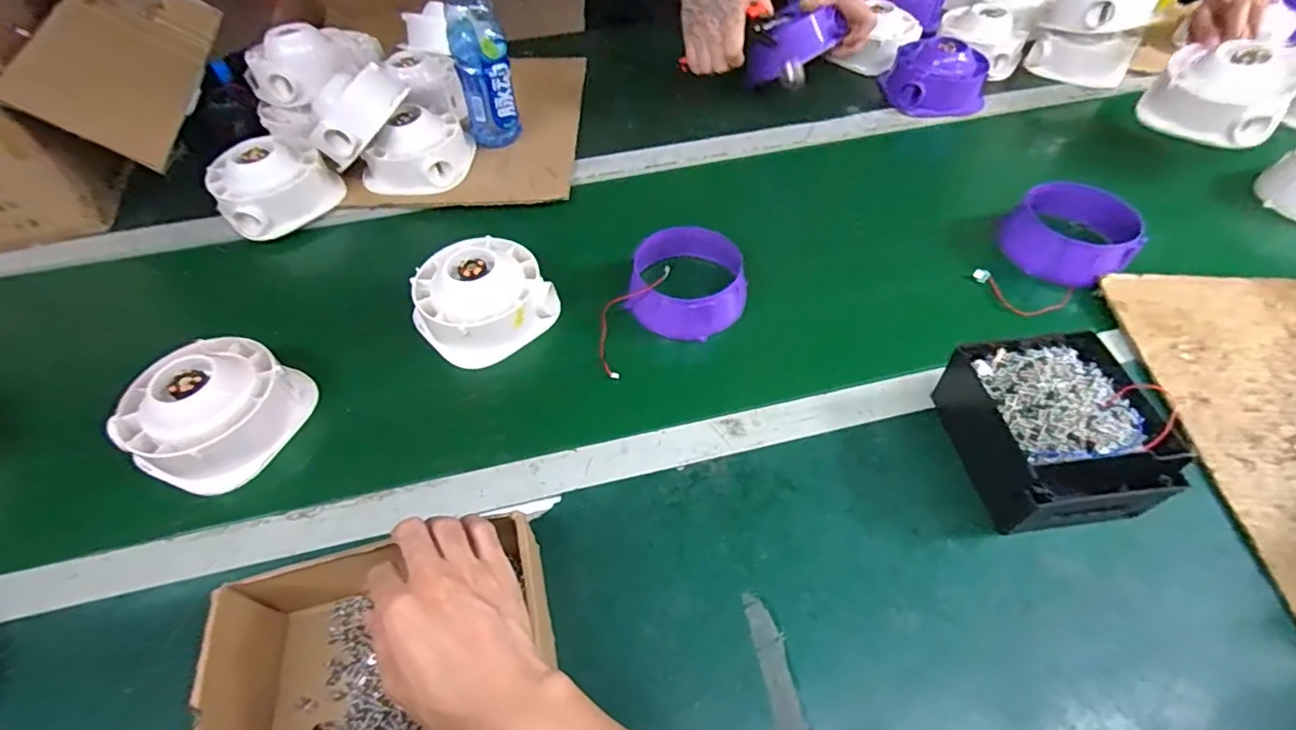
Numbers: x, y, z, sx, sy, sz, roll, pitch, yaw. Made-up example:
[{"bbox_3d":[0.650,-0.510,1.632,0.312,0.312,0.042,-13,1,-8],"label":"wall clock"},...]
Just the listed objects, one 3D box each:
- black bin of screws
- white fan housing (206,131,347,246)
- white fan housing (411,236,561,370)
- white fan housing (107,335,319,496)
[{"bbox_3d":[0.325,0.049,0.459,0.131,0.063,0.151,-5,53,-1],"label":"black bin of screws"},{"bbox_3d":[-0.448,-0.219,0.672,0.130,0.067,0.105,-35,59,-21],"label":"white fan housing"},{"bbox_3d":[-0.174,-0.072,0.580,0.128,0.061,0.122,-38,60,-23],"label":"white fan housing"},{"bbox_3d":[-0.393,0.038,0.510,0.120,0.062,0.131,-1,55,1],"label":"white fan housing"}]

